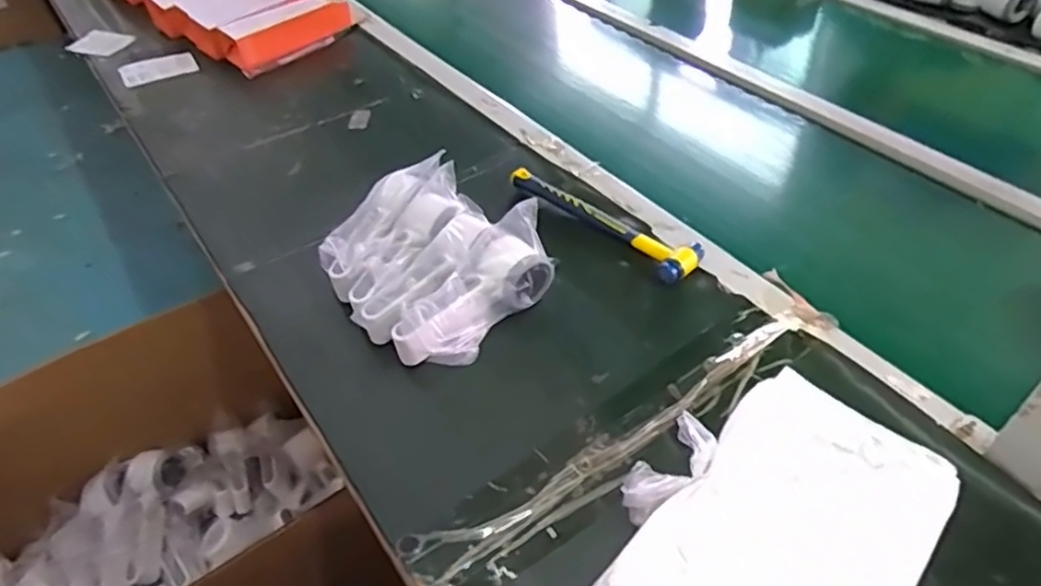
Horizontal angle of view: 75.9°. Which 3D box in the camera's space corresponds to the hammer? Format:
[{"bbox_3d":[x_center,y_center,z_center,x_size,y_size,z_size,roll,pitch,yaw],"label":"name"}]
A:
[{"bbox_3d":[0.089,-0.085,0.742,0.051,0.028,0.241,-37,54,-28],"label":"hammer"}]

